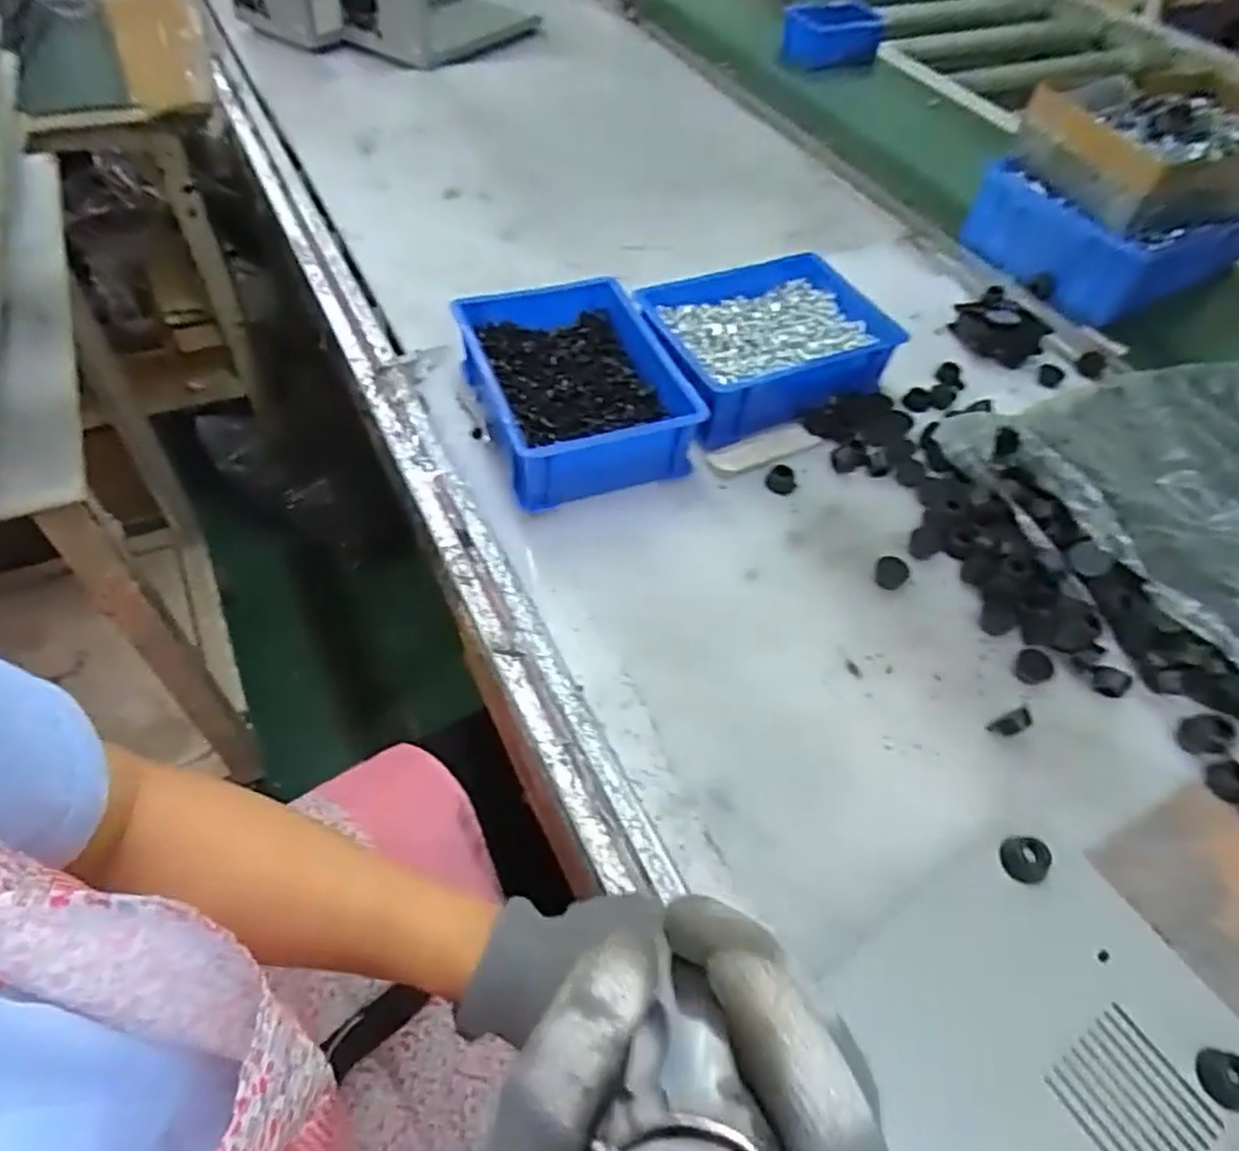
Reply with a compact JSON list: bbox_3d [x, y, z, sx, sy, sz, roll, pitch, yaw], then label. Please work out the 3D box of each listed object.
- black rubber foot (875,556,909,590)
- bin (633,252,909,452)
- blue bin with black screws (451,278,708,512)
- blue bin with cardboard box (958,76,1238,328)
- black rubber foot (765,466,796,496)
[{"bbox_3d":[0.198,-0.001,0.547,0.023,0.015,0.024,31,55,18],"label":"black rubber foot"},{"bbox_3d":[0.127,-0.204,0.670,0.199,0.067,0.160,-17,55,-18],"label":"bin"},{"bbox_3d":[-0.037,-0.153,0.609,0.145,0.069,0.196,-16,55,-17],"label":"blue bin with black screws"},{"bbox_3d":[0.557,-0.409,0.817,0.244,0.159,0.203,-22,57,-21],"label":"blue bin with cardboard box"},{"bbox_3d":[0.129,-0.076,0.598,0.023,0.011,0.025,19,52,9],"label":"black rubber foot"}]

